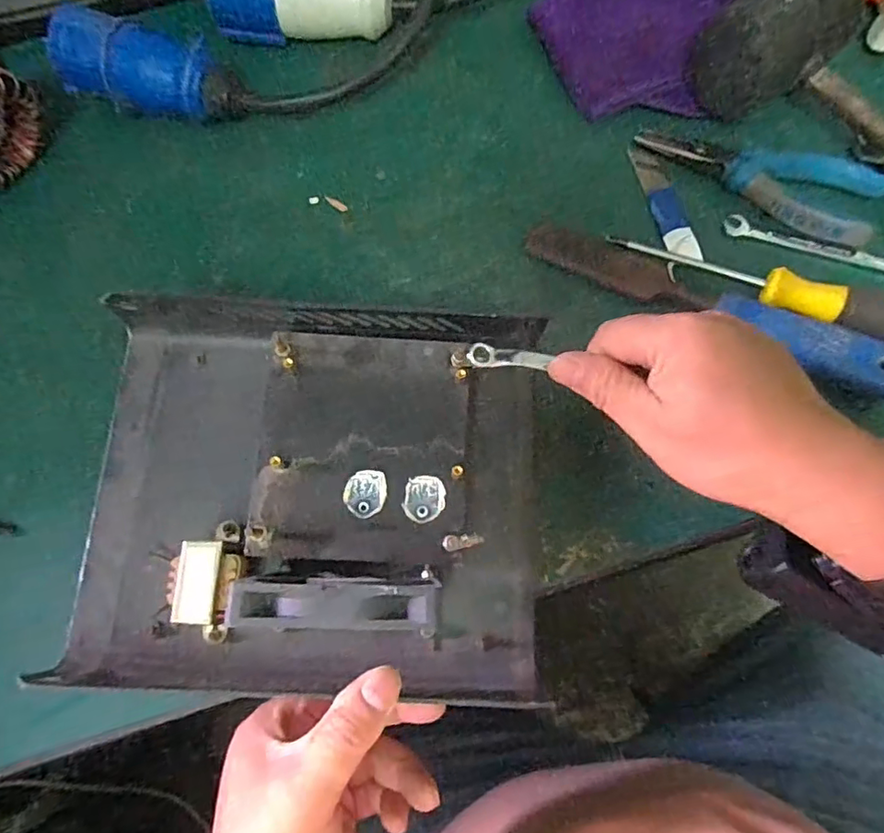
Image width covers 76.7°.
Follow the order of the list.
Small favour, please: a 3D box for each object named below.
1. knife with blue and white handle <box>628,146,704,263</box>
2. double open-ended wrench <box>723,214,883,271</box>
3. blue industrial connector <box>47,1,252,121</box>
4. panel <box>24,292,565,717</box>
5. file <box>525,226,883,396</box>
[{"bbox_3d":[0.149,-0.144,0.373,0.020,0.004,0.099,-8,67,-1],"label":"knife with blue and white handle"},{"bbox_3d":[0.243,-0.108,0.354,0.121,0.006,0.019,20,70,11],"label":"double open-ended wrench"},{"bbox_3d":[-0.211,-0.247,0.408,0.140,0.049,0.054,13,68,8],"label":"blue industrial connector"},{"bbox_3d":[-0.062,0.034,0.280,0.227,0.063,0.190,4,69,4],"label":"panel"},{"bbox_3d":[0.155,-0.070,0.331,0.222,0.030,0.035,30,72,14],"label":"file"}]

